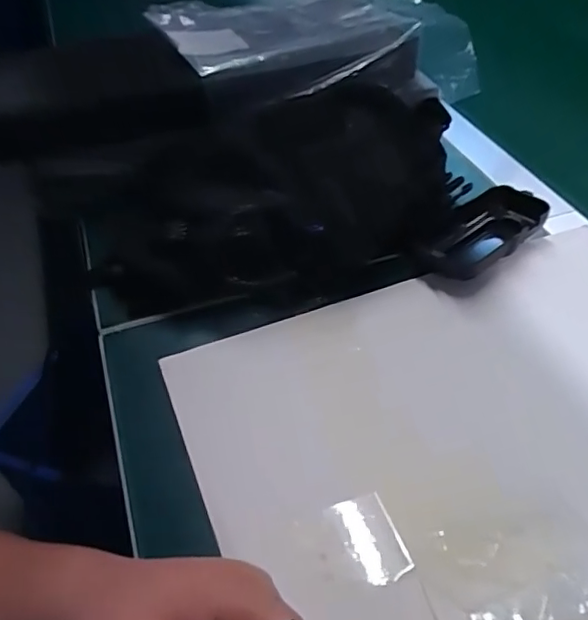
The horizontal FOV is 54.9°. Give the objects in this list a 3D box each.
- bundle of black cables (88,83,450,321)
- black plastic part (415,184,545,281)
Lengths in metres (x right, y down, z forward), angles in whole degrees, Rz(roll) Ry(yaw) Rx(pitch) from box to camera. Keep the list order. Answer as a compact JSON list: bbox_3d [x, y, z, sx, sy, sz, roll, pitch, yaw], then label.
[{"bbox_3d":[0.005,-0.089,0.430,0.315,0.083,0.157,-16,47,-13],"label":"bundle of black cables"},{"bbox_3d":[0.144,-0.058,0.430,0.108,0.026,0.054,-28,51,-23],"label":"black plastic part"}]

